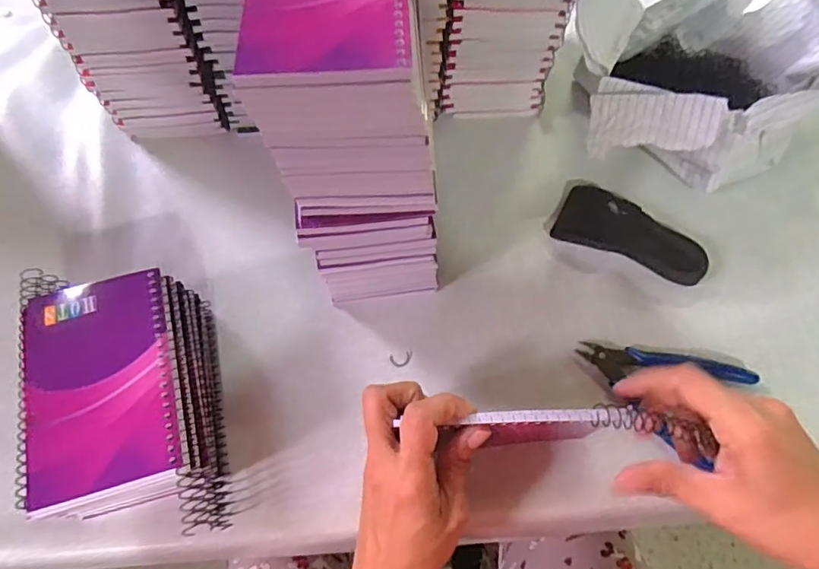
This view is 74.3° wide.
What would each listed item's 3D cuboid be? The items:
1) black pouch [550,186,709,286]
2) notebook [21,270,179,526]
[{"bbox_3d":[0.184,-0.042,0.446,0.120,0.011,0.058,23,66,9],"label":"black pouch"},{"bbox_3d":[-0.185,0.057,0.316,0.087,0.012,0.127,-15,66,-8],"label":"notebook"}]

